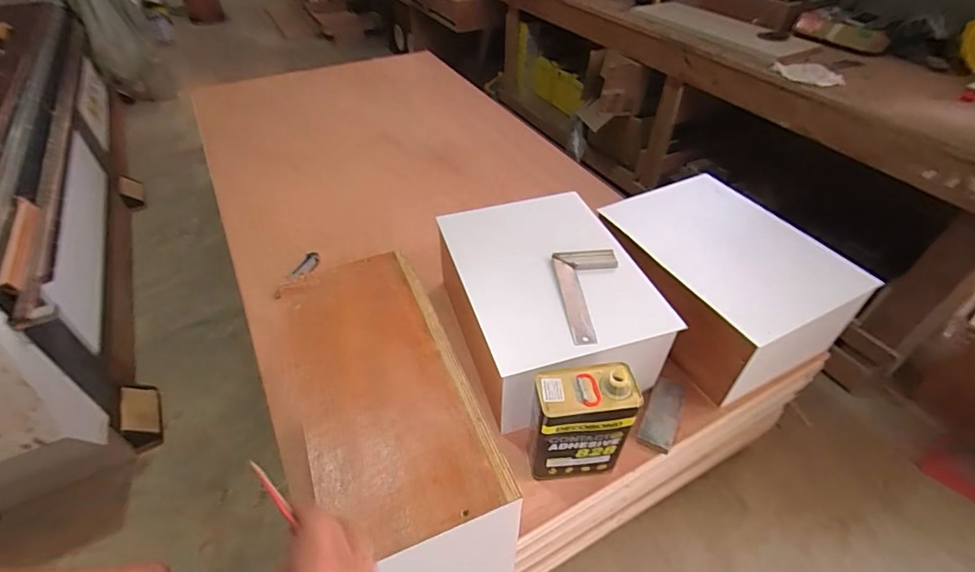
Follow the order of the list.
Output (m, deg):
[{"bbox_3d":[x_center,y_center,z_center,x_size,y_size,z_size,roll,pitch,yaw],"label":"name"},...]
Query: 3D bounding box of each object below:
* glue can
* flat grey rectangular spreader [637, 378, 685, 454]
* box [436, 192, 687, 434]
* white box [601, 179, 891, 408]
[{"bbox_3d":[0.165,0.253,0.869,0.168,0.257,0.099,-3,44,-4],"label":"glue can"},{"bbox_3d":[0.376,0.266,1.012,0.063,0.027,0.180,21,47,20],"label":"flat grey rectangular spreader"},{"bbox_3d":[0.121,0.019,1.079,0.380,0.198,0.508,-12,45,-13],"label":"box"},{"bbox_3d":[0.546,-0.016,1.129,0.387,0.219,0.517,-18,46,-18],"label":"white box"}]

